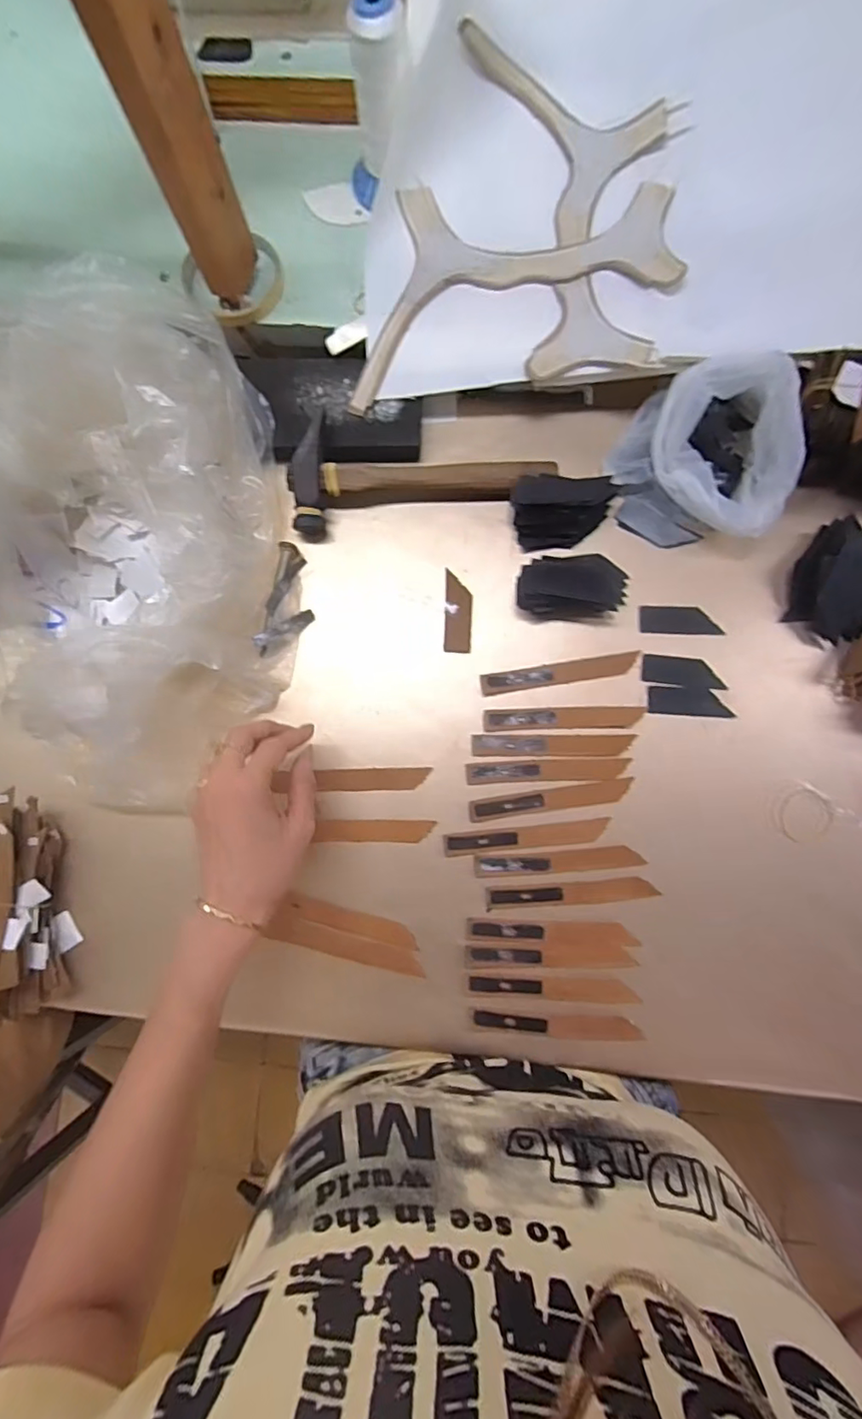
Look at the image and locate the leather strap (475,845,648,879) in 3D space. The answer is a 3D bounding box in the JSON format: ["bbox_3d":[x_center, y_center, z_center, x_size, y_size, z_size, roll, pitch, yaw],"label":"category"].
[{"bbox_3d":[0.097,0.116,0.423,0.125,0.004,0.017,-4,82,1],"label":"leather strap"}]

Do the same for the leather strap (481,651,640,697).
[{"bbox_3d":[0.103,-0.029,0.445,0.125,0.004,0.018,-9,82,0],"label":"leather strap"}]

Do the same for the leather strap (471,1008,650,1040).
[{"bbox_3d":[0.092,0.231,0.406,0.120,0.004,0.016,1,75,3],"label":"leather strap"}]

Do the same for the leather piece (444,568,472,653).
[{"bbox_3d":[0.023,-0.080,0.455,0.022,0.004,0.066,1,82,2],"label":"leather piece"}]

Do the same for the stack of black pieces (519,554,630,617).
[{"bbox_3d":[0.114,-0.100,0.438,0.087,0.038,0.055,-5,82,1],"label":"stack of black pieces"}]

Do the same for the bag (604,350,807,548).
[{"bbox_3d":[0.207,-0.195,0.425,0.123,0.075,0.125,-7,82,1],"label":"bag"}]

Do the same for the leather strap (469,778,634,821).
[{"bbox_3d":[0.094,0.070,0.432,0.126,0.004,0.017,-8,82,0],"label":"leather strap"}]

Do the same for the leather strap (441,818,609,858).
[{"bbox_3d":[0.074,0.098,0.428,0.125,0.004,0.017,-6,82,1],"label":"leather strap"}]

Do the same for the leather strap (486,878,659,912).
[{"bbox_3d":[0.107,0.140,0.423,0.126,0.005,0.016,-5,82,1],"label":"leather strap"}]

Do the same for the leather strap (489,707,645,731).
[{"bbox_3d":[0.105,0.007,0.440,0.123,0.004,0.017,-2,82,1],"label":"leather strap"}]

